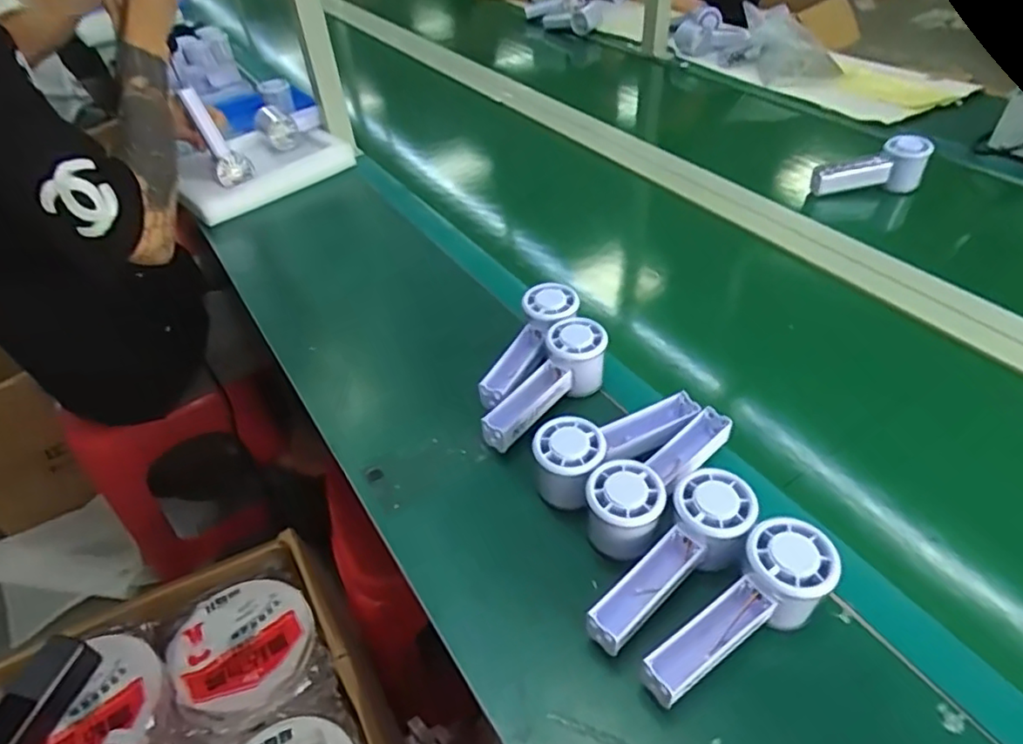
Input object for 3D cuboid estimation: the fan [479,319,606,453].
[{"bbox_3d":[0.038,0.012,0.570,0.056,0.048,0.151,23,50,26],"label":"fan"}]

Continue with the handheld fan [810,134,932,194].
[{"bbox_3d":[0.495,-0.283,0.857,0.151,0.061,0.048,-9,44,-5],"label":"handheld fan"}]

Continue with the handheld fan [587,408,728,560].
[{"bbox_3d":[0.117,0.078,0.495,0.054,0.046,0.160,28,52,29],"label":"handheld fan"}]

